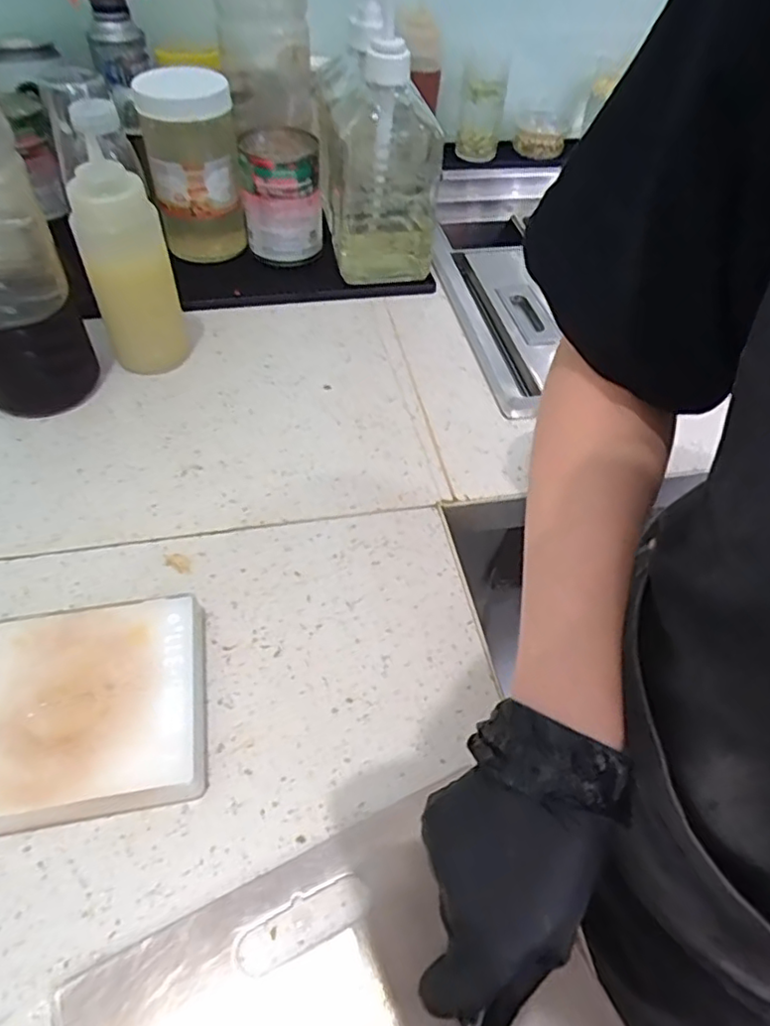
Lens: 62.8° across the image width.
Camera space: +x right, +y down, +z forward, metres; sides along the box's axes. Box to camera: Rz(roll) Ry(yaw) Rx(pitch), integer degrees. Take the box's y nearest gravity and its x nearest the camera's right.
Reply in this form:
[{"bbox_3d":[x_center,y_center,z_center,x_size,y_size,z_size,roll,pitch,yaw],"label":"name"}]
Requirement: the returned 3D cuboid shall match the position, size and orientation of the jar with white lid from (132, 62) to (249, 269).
[{"bbox_3d":[-0.201,-0.362,0.673,0.092,0.172,0.082,-9,50,-11],"label":"jar with white lid"}]

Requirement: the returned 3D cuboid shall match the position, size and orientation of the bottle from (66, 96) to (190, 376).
[{"bbox_3d":[-0.216,-0.219,0.530,0.063,0.205,0.078,-11,51,-12],"label":"bottle"}]

